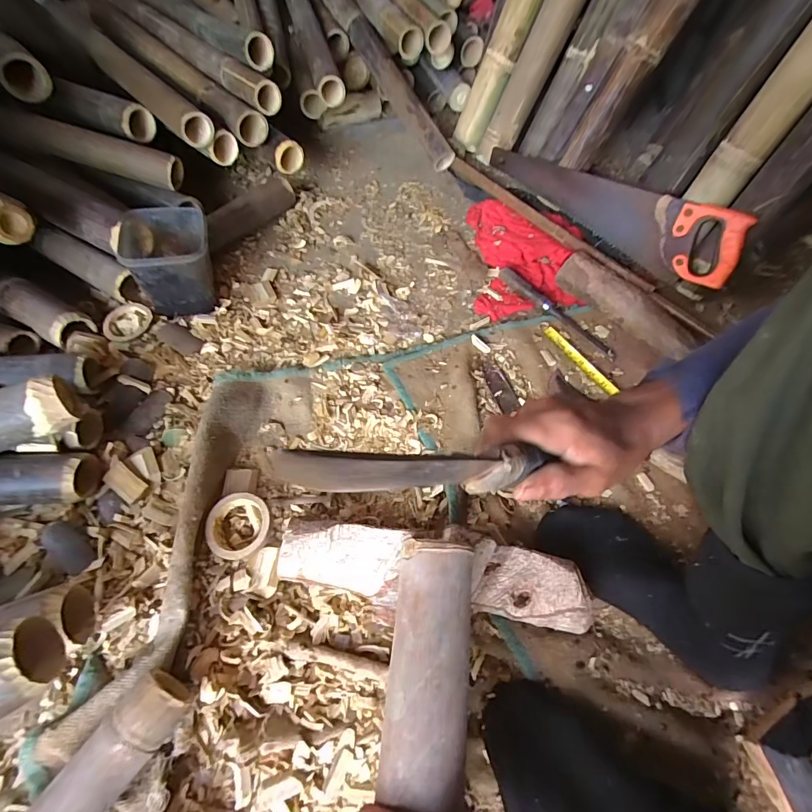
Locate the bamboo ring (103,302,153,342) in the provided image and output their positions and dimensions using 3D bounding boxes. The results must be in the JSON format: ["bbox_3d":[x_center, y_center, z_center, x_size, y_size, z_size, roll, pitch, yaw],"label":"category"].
[{"bbox_3d":[-0.433,-0.132,0.654,0.072,0.014,0.072,1,58,-2],"label":"bamboo ring"}]

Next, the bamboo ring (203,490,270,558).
[{"bbox_3d":[-0.198,0.143,0.500,0.070,0.026,0.073,1,58,-2],"label":"bamboo ring"}]

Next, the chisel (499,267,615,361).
[{"bbox_3d":[0.256,-0.163,0.720,0.025,0.024,0.241,-38,68,-23],"label":"chisel"}]

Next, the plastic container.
[{"bbox_3d":[-0.357,-0.212,0.651,0.118,0.127,0.115,-12,60,-10],"label":"plastic container"}]

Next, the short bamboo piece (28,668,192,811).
[{"bbox_3d":[-0.284,0.344,0.349,0.052,0.059,0.228,33,62,16],"label":"short bamboo piece"}]

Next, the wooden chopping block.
[{"bbox_3d":[0.018,0.189,0.465,0.344,0.057,0.090,7,58,1],"label":"wooden chopping block"}]

